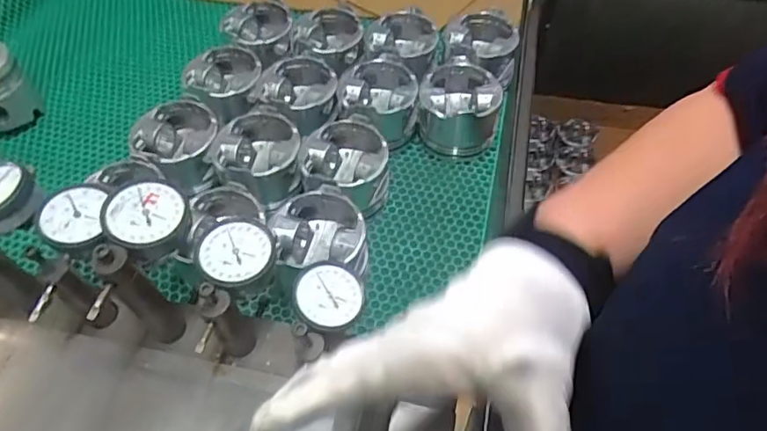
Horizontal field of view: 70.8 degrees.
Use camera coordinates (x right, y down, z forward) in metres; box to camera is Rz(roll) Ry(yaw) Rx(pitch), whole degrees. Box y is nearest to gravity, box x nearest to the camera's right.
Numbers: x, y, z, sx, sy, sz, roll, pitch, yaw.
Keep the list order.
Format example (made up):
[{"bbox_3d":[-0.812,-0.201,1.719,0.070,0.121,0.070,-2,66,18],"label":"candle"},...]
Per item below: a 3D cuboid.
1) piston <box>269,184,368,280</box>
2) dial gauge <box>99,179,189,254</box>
[{"bbox_3d":[-0.066,0.032,0.577,0.098,0.079,0.092,7,53,7],"label":"piston"},{"bbox_3d":[-0.165,0.001,0.369,0.054,0.017,0.052,-1,53,1],"label":"dial gauge"}]

